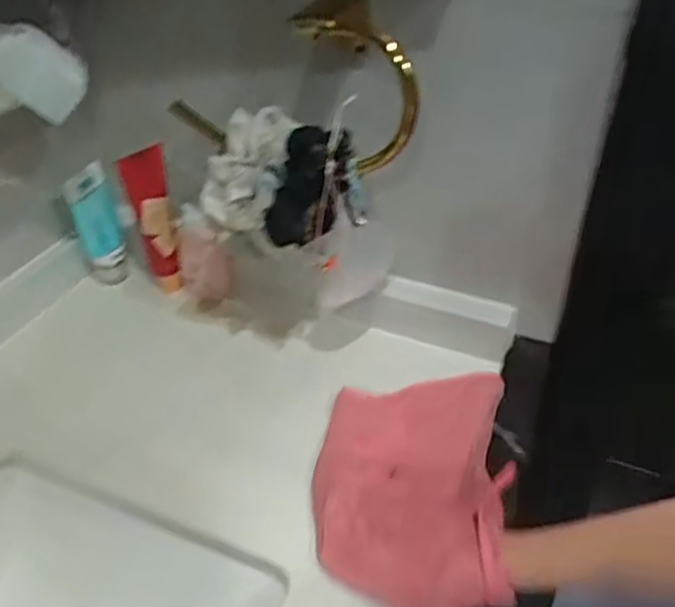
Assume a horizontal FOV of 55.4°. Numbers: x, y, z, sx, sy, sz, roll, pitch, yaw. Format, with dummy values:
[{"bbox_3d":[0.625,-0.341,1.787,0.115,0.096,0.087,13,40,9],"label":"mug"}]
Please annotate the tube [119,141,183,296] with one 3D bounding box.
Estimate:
[{"bbox_3d":[-0.191,-0.085,0.674,0.041,0.158,0.027,-13,40,-13],"label":"tube"}]

